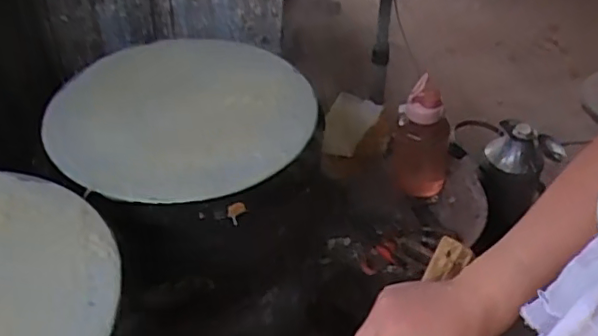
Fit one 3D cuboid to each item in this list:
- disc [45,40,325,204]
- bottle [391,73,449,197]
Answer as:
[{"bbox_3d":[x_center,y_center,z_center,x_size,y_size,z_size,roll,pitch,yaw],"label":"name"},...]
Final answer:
[{"bbox_3d":[-0.155,-0.076,0.792,0.326,0.038,0.309,0,51,0],"label":"disc"},{"bbox_3d":[0.247,-0.049,1.188,0.112,0.268,0.104,12,44,13],"label":"bottle"}]

